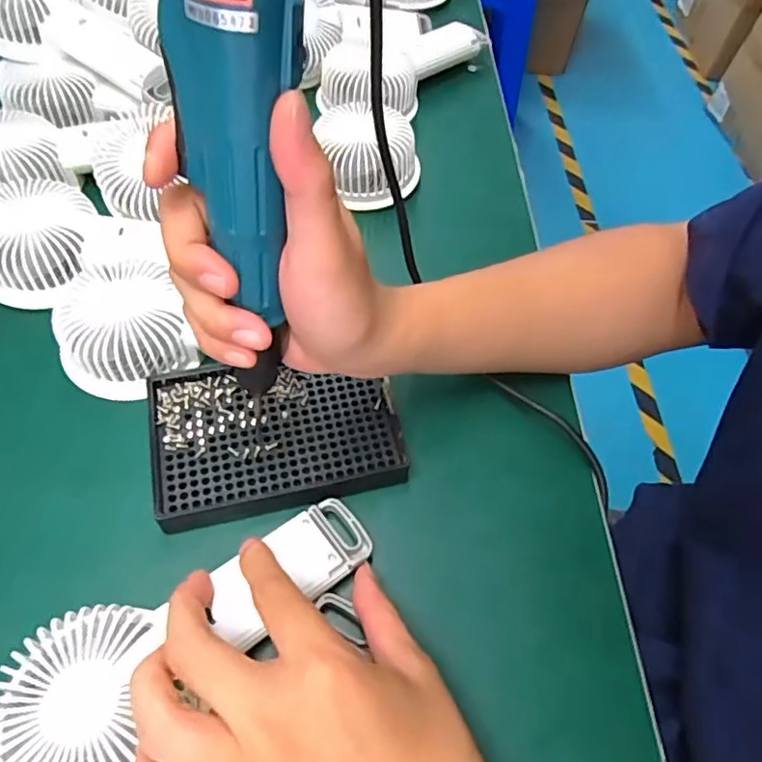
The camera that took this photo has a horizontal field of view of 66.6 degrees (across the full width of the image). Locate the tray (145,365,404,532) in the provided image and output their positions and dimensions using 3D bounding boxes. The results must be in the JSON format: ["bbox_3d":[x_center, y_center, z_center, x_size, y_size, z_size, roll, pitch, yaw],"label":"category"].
[{"bbox_3d":[-0.060,0.028,0.337,0.137,0.018,0.089,-8,59,-9],"label":"tray"}]

